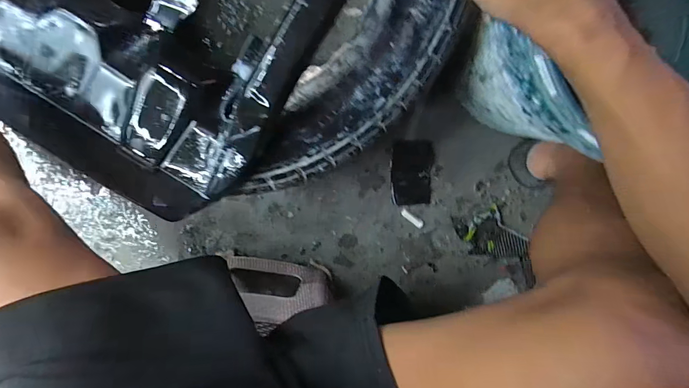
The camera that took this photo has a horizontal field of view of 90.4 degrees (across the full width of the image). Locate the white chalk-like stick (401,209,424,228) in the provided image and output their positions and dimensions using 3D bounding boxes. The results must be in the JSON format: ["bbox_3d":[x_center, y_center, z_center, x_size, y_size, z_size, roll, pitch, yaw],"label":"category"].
[{"bbox_3d":[0.124,0.045,0.627,0.046,0.013,0.012,34,98,-6],"label":"white chalk-like stick"}]

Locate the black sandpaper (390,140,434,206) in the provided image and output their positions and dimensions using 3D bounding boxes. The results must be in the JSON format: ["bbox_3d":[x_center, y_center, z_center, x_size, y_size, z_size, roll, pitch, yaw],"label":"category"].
[{"bbox_3d":[0.120,-0.037,0.611,0.073,0.009,0.114,0,101,-1],"label":"black sandpaper"}]

